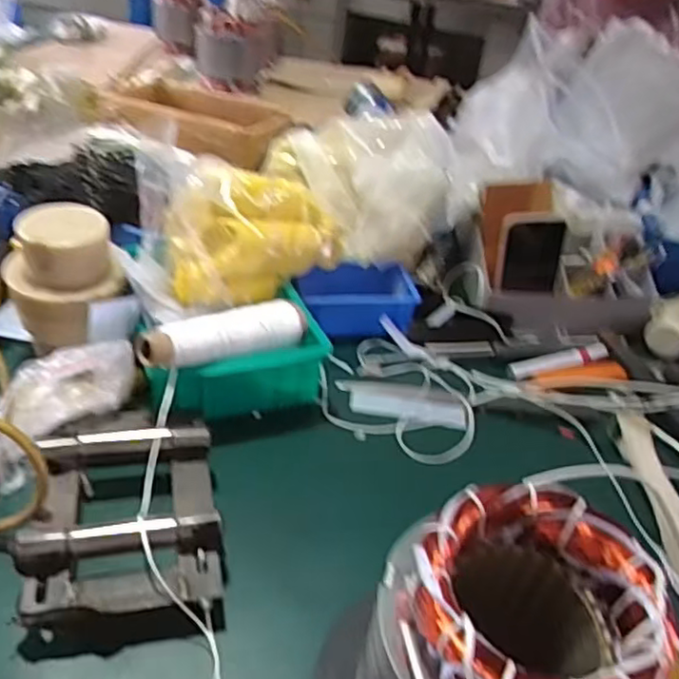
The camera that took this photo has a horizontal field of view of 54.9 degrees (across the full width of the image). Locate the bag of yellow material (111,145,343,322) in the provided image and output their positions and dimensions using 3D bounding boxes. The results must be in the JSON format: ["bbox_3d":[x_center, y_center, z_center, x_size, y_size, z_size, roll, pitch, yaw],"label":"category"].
[{"bbox_3d":[-0.115,-0.129,0.711,0.125,0.142,0.275,33,45,29],"label":"bag of yellow material"}]

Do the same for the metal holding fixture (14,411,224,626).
[{"bbox_3d":[-0.169,0.129,0.522,0.135,0.052,0.192,-4,40,-14],"label":"metal holding fixture"}]

